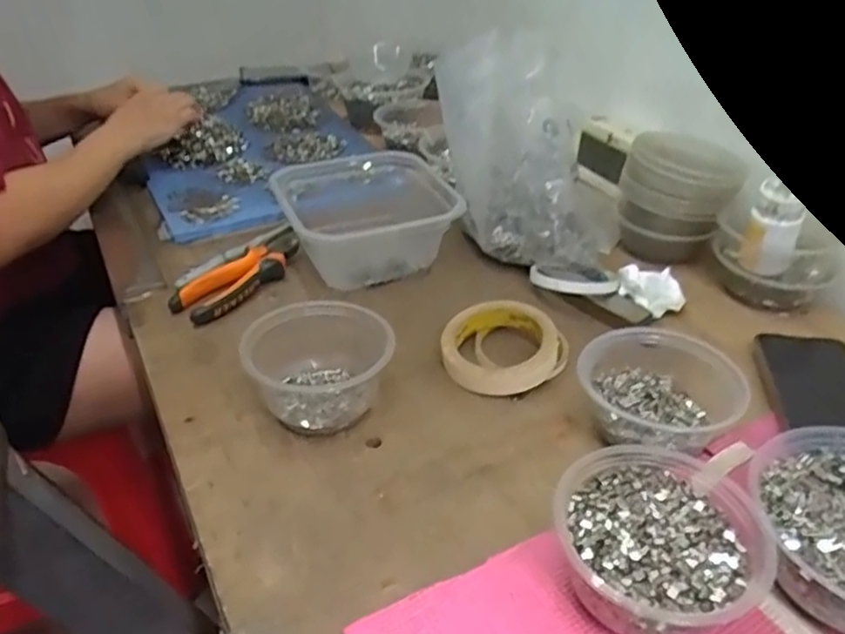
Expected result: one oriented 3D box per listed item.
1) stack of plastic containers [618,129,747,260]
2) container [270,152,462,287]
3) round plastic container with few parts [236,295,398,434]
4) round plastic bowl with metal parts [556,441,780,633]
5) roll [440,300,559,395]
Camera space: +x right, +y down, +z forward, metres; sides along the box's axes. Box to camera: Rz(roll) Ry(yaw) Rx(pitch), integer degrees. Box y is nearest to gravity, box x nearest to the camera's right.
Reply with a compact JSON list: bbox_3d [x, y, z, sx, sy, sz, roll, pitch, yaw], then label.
[{"bbox_3d":[0.278,-0.135,0.731,0.113,0.108,0.119,14,39,21],"label":"stack of plastic containers"},{"bbox_3d":[-0.051,-0.109,0.734,0.189,0.075,0.178,-14,37,-16],"label":"container"},{"bbox_3d":[-0.079,0.043,0.535,0.109,0.068,0.101,-1,36,1],"label":"round plastic container with few parts"},{"bbox_3d":[0.136,0.135,0.398,0.109,0.060,0.112,-1,36,1],"label":"round plastic bowl with metal parts"},{"bbox_3d":[0.068,0.024,0.592,0.099,0.036,0.099,-1,36,1],"label":"roll"}]

